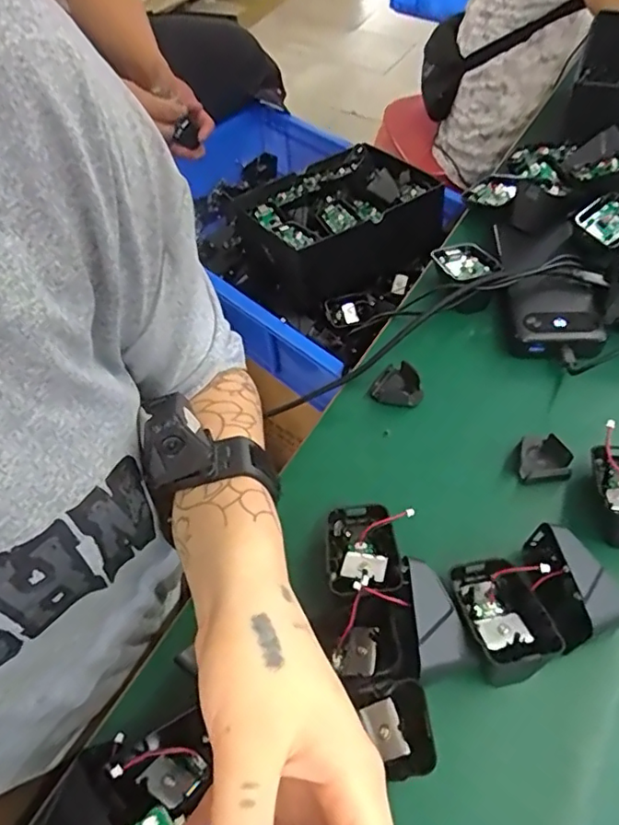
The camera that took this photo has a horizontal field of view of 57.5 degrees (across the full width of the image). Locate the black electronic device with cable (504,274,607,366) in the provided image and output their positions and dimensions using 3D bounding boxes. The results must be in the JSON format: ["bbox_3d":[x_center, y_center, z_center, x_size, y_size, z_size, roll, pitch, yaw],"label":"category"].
[{"bbox_3d":[0.201,-0.074,0.470,0.071,0.035,0.080,-2,55,1],"label":"black electronic device with cable"}]

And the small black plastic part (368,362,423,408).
[{"bbox_3d":[0.072,-0.020,0.453,0.037,0.016,0.038,32,63,22],"label":"small black plastic part"}]

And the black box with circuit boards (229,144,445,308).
[{"bbox_3d":[0.044,-0.281,0.820,0.255,0.099,0.206,-33,60,-19],"label":"black box with circuit boards"}]

